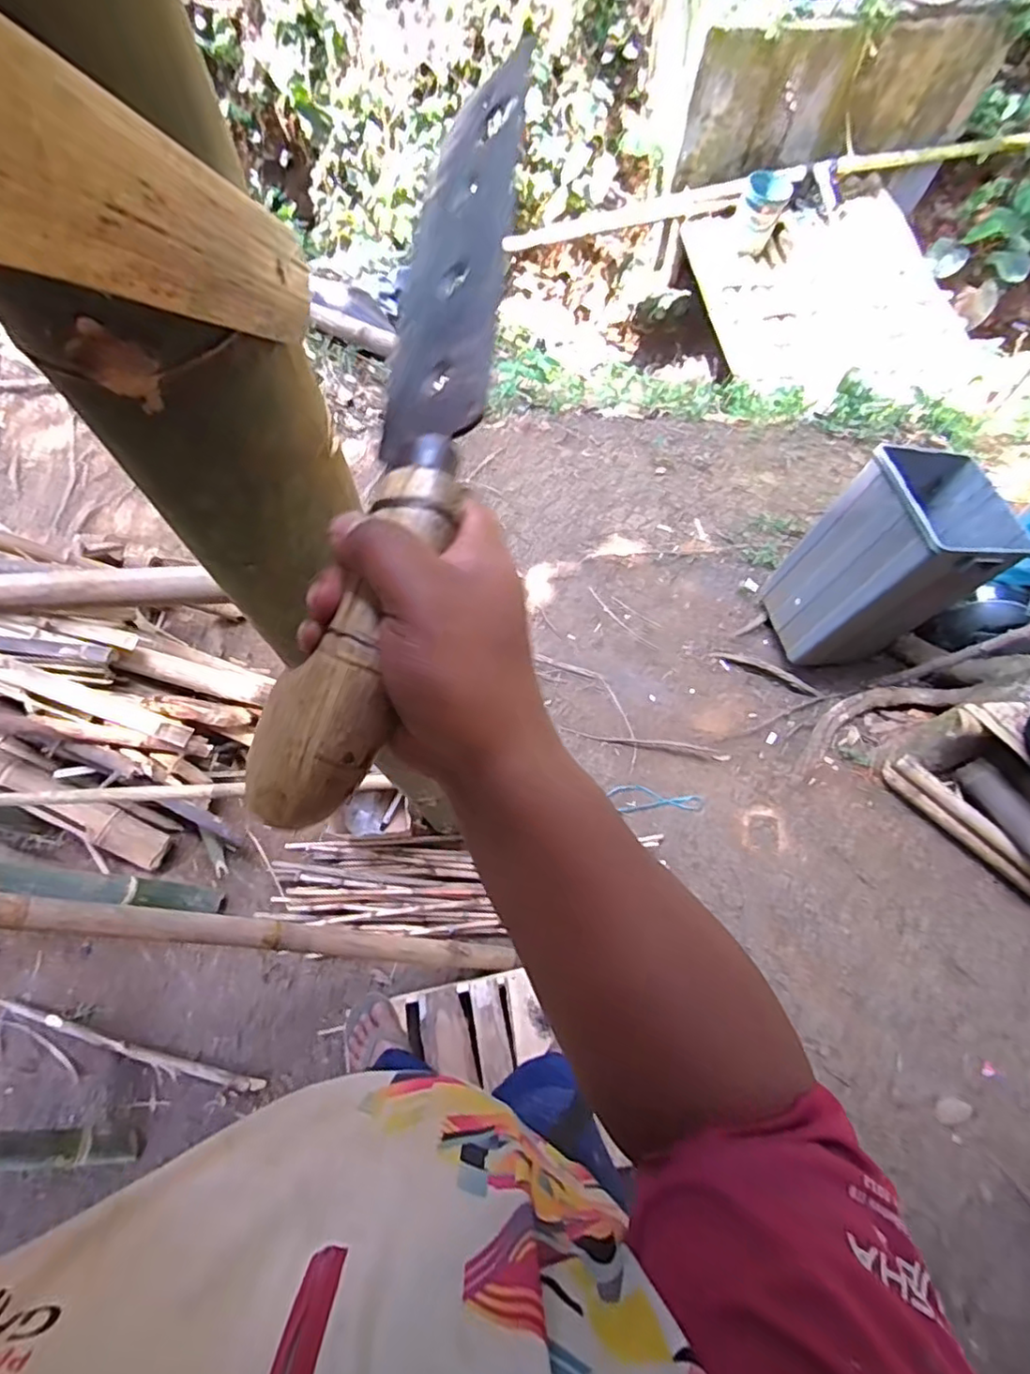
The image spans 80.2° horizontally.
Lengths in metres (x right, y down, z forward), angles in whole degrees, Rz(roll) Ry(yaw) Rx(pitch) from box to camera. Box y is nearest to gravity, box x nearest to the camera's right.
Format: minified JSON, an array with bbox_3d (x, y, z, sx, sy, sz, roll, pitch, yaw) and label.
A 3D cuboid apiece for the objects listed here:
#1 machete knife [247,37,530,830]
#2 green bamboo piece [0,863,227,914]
[{"bbox_3d":[-0.043,-0.115,0.267,0.059,0.033,0.352,13,81,5],"label":"machete knife"},{"bbox_3d":[-0.943,0.410,1.270,0.672,0.071,0.066,24,58,-37],"label":"green bamboo piece"}]

